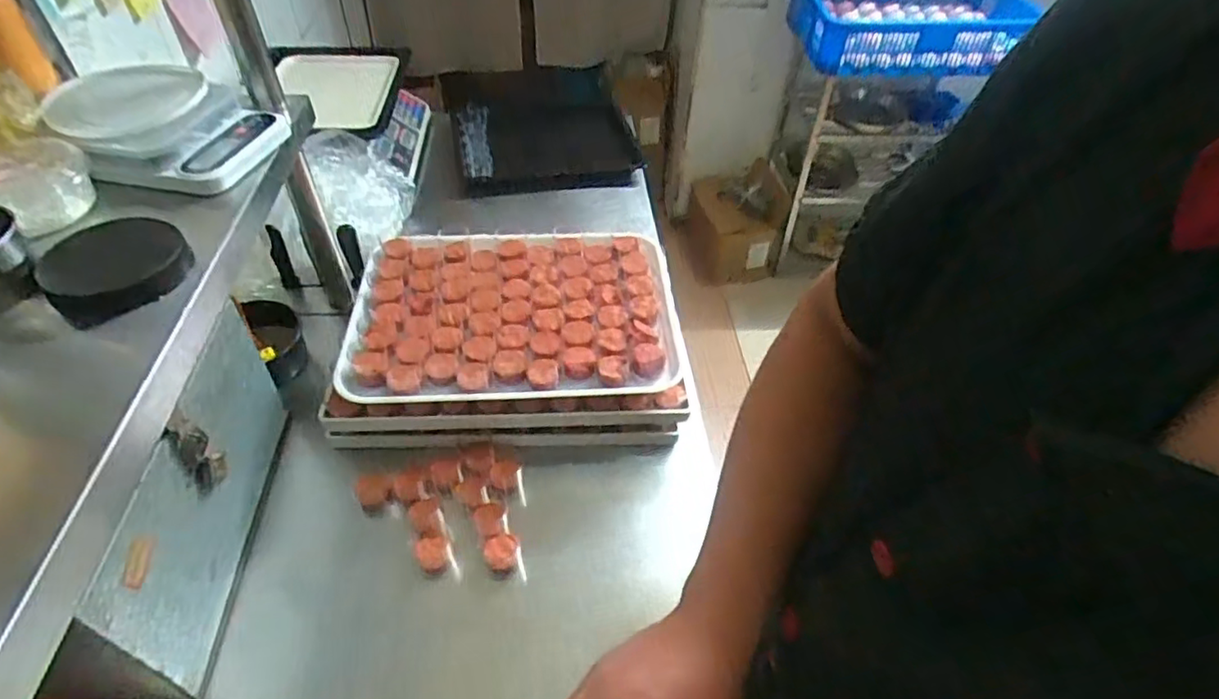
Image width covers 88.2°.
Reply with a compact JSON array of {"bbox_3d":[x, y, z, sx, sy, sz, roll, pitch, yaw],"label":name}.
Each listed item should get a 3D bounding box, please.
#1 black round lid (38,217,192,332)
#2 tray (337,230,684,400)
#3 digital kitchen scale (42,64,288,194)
[{"bbox_3d":[-0.436,-0.076,0.555,0.110,0.034,0.110,-17,49,-19],"label":"black round lid"},{"bbox_3d":[-0.122,-0.056,0.841,0.408,0.033,0.297,0,46,-4],"label":"tray"},{"bbox_3d":[-0.482,-0.252,0.689,0.215,0.056,0.181,10,46,6],"label":"digital kitchen scale"}]

